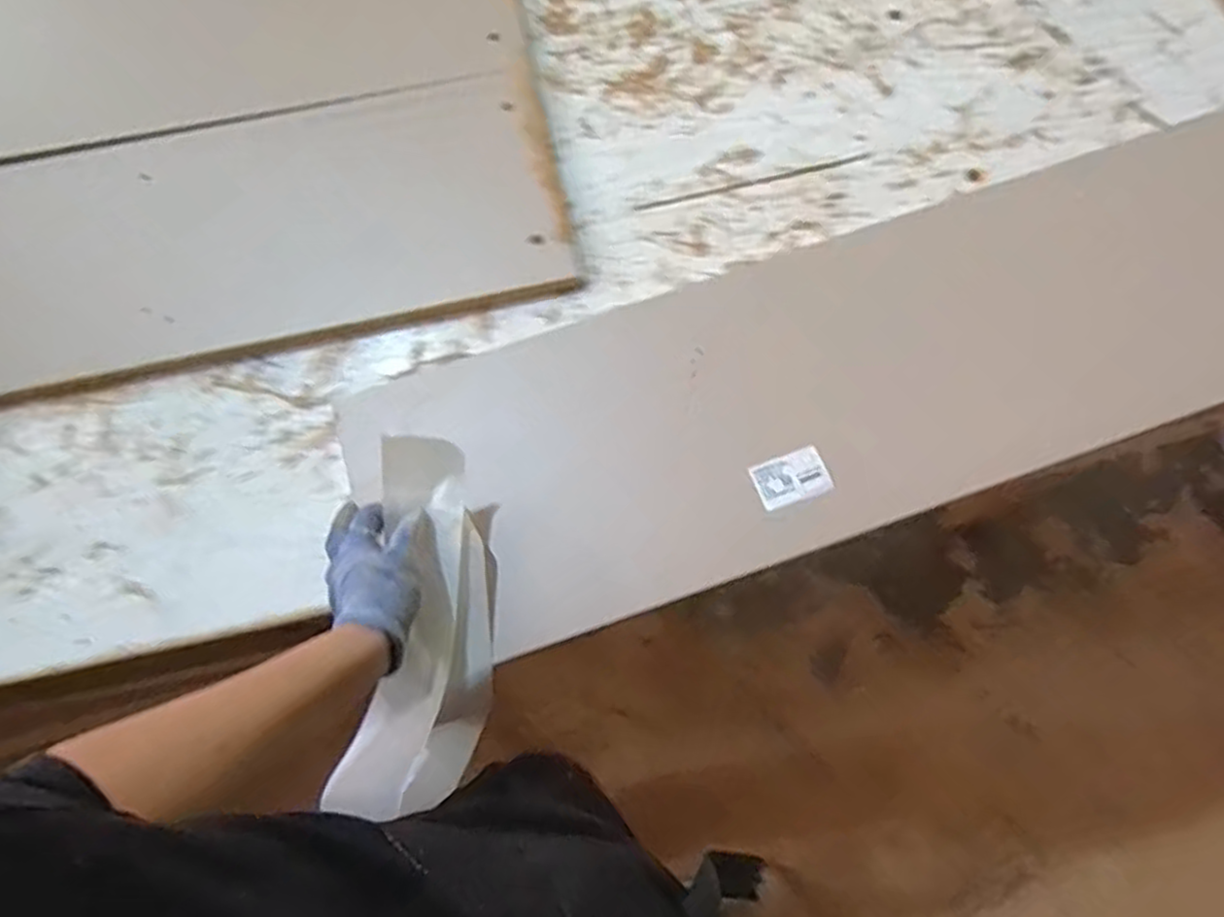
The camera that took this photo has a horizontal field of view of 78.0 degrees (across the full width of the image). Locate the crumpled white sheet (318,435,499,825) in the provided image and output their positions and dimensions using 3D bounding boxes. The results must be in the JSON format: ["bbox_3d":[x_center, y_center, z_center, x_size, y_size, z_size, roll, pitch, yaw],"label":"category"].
[{"bbox_3d":[-0.135,0.125,0.572,0.086,0.068,0.279,6,91,4],"label":"crumpled white sheet"}]

